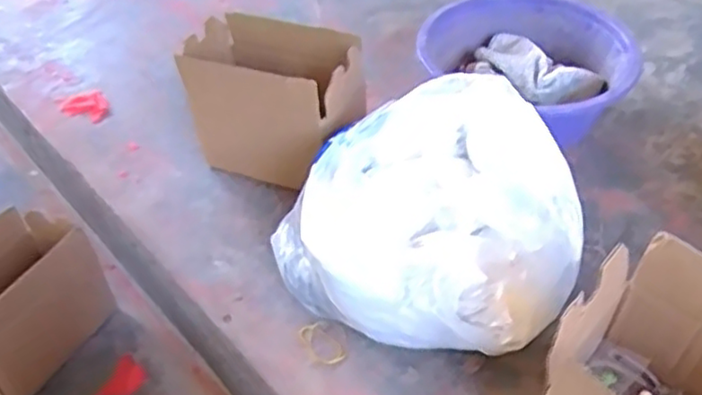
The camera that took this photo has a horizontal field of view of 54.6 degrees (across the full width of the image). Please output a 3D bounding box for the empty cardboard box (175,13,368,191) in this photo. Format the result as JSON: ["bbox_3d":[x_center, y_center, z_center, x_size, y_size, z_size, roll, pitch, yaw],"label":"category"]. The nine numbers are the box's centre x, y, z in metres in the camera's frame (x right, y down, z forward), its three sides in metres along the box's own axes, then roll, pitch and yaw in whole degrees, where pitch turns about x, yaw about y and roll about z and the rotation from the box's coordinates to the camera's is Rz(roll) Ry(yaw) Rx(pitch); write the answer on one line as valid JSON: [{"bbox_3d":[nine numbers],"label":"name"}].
[{"bbox_3d":[-0.092,-0.110,0.849,0.214,0.186,0.104,10,47,11],"label":"empty cardboard box"}]

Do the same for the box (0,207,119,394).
[{"bbox_3d":[-0.427,0.149,0.871,0.108,0.190,0.208,27,52,25],"label":"box"}]

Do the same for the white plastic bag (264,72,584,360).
[{"bbox_3d":[0.073,0.024,0.718,0.313,0.176,0.239,16,49,17],"label":"white plastic bag"}]

